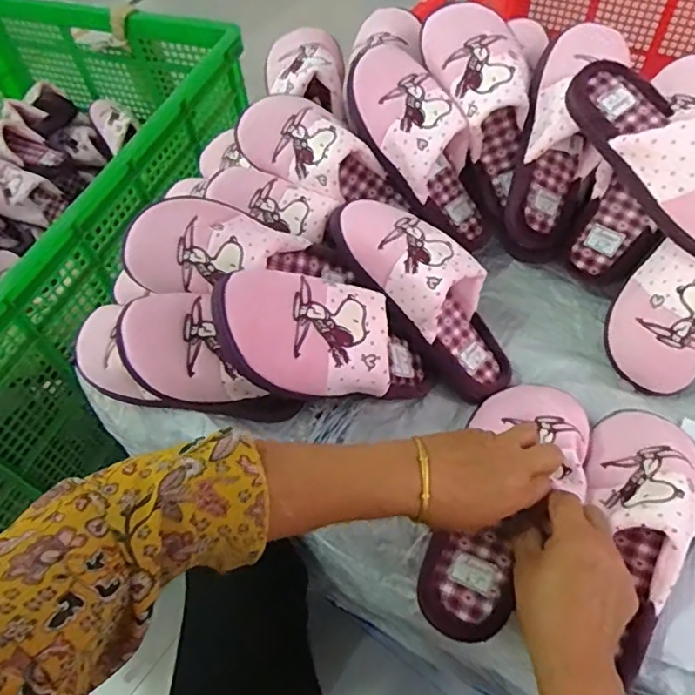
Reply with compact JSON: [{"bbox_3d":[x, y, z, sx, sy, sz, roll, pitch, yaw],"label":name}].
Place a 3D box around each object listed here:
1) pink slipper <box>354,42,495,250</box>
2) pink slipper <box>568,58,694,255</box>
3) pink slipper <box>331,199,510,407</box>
[{"bbox_3d":[0.086,-0.220,0.627,0.098,0.079,0.247,-37,103,-18],"label":"pink slipper"},{"bbox_3d":[0.295,-0.174,0.503,0.093,0.066,0.246,-32,72,-8],"label":"pink slipper"},{"bbox_3d":[0.084,-0.056,0.582,0.090,0.076,0.246,-40,95,-20],"label":"pink slipper"}]

